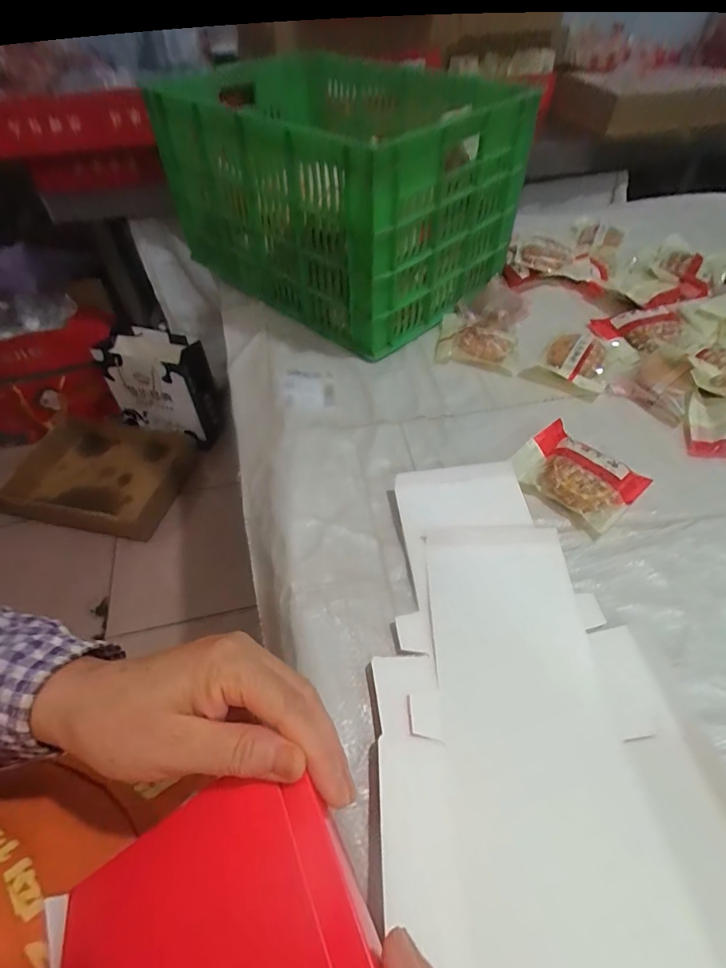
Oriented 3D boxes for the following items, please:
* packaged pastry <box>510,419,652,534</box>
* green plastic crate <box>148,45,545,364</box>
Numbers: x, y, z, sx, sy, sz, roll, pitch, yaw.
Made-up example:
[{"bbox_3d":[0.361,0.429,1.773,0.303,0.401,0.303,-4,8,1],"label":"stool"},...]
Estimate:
[{"bbox_3d":[0.222,-0.013,0.484,0.094,0.023,0.115,-36,57,-24],"label":"packaged pastry"},{"bbox_3d":[-0.056,-0.425,0.717,0.476,0.268,0.302,34,60,27],"label":"green plastic crate"}]

